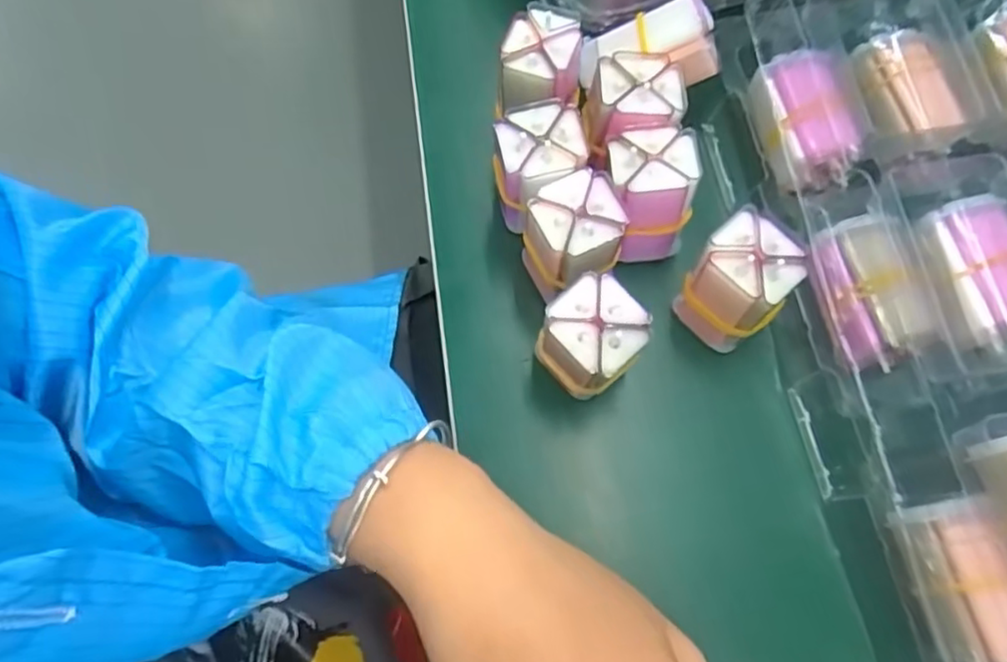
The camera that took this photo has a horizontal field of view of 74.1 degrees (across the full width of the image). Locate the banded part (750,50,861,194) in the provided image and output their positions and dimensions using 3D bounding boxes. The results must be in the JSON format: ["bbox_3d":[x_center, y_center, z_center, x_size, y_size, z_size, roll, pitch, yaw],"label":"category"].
[{"bbox_3d":[0.137,-0.096,0.308,0.038,0.027,0.060,-10,72,-3],"label":"banded part"}]

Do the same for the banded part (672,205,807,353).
[{"bbox_3d":[0.098,-0.019,0.277,0.036,0.056,0.032,41,77,13],"label":"banded part"}]

